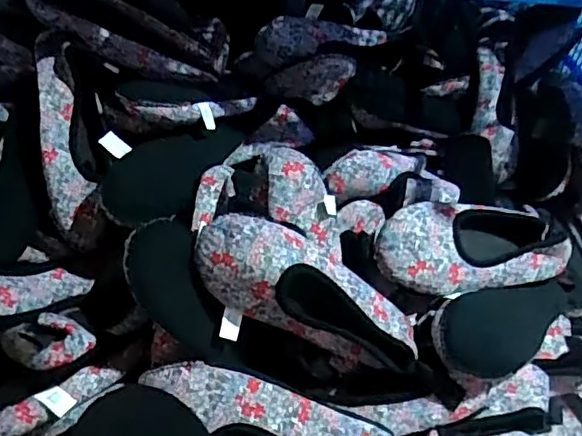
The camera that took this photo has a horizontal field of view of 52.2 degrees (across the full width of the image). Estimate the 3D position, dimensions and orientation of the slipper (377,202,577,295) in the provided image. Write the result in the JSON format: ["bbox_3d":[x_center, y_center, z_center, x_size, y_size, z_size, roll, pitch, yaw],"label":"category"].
[{"bbox_3d":[0.211,0.034,0.694,0.242,0.060,0.098,-1,82,-17],"label":"slipper"}]

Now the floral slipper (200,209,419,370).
[{"bbox_3d":[0.016,0.079,0.599,0.244,0.079,0.080,27,42,-14],"label":"floral slipper"}]

